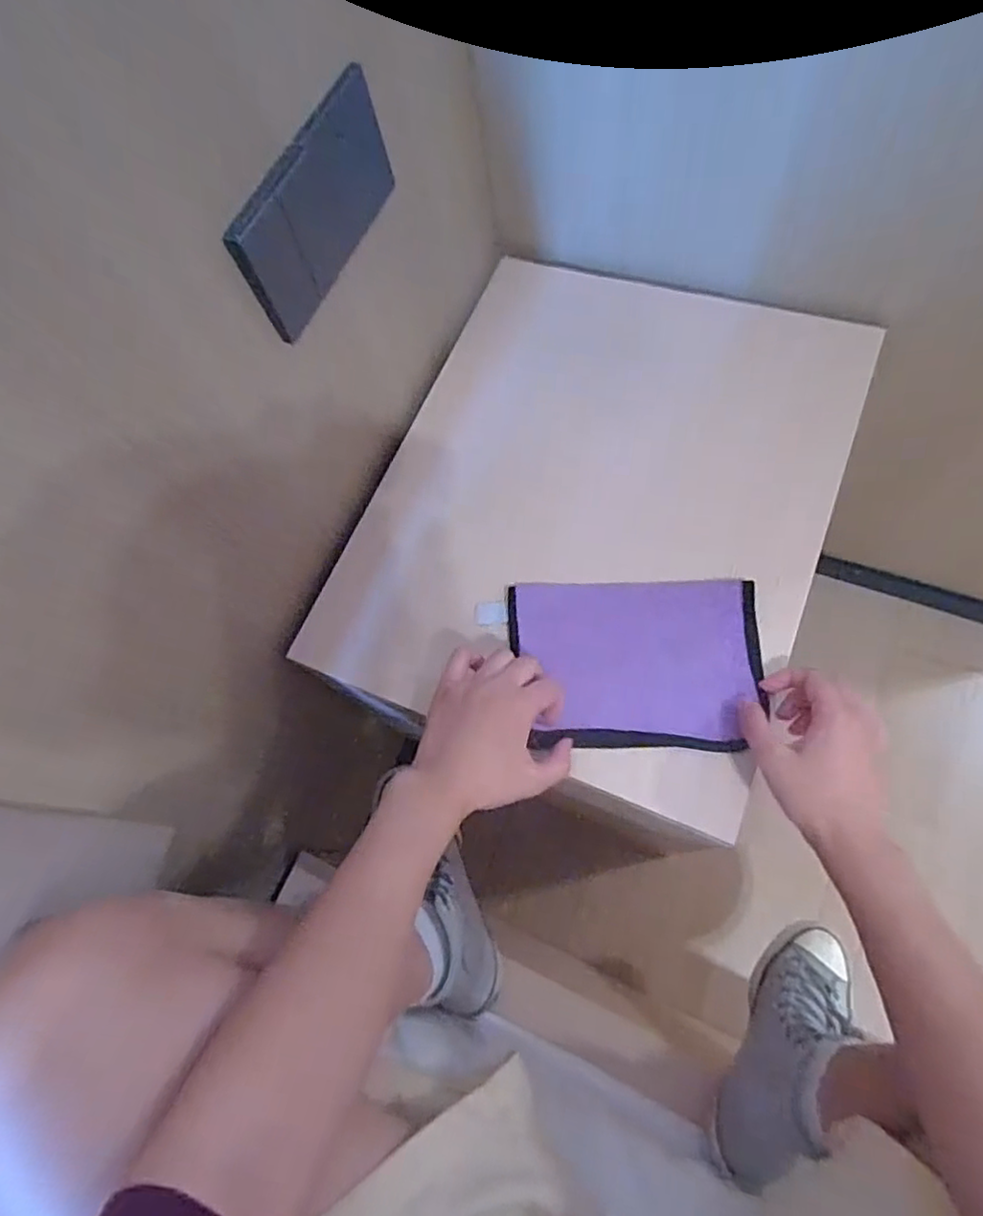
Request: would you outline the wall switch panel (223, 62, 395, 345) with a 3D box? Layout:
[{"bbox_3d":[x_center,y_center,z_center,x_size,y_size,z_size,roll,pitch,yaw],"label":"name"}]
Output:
[{"bbox_3d":[-0.119,-0.276,0.449,0.011,0.091,0.168,23,72,11],"label":"wall switch panel"}]

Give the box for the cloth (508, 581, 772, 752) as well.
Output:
[{"bbox_3d":[0.116,0.044,0.524,0.196,0.025,0.134,1,69,3],"label":"cloth"}]

